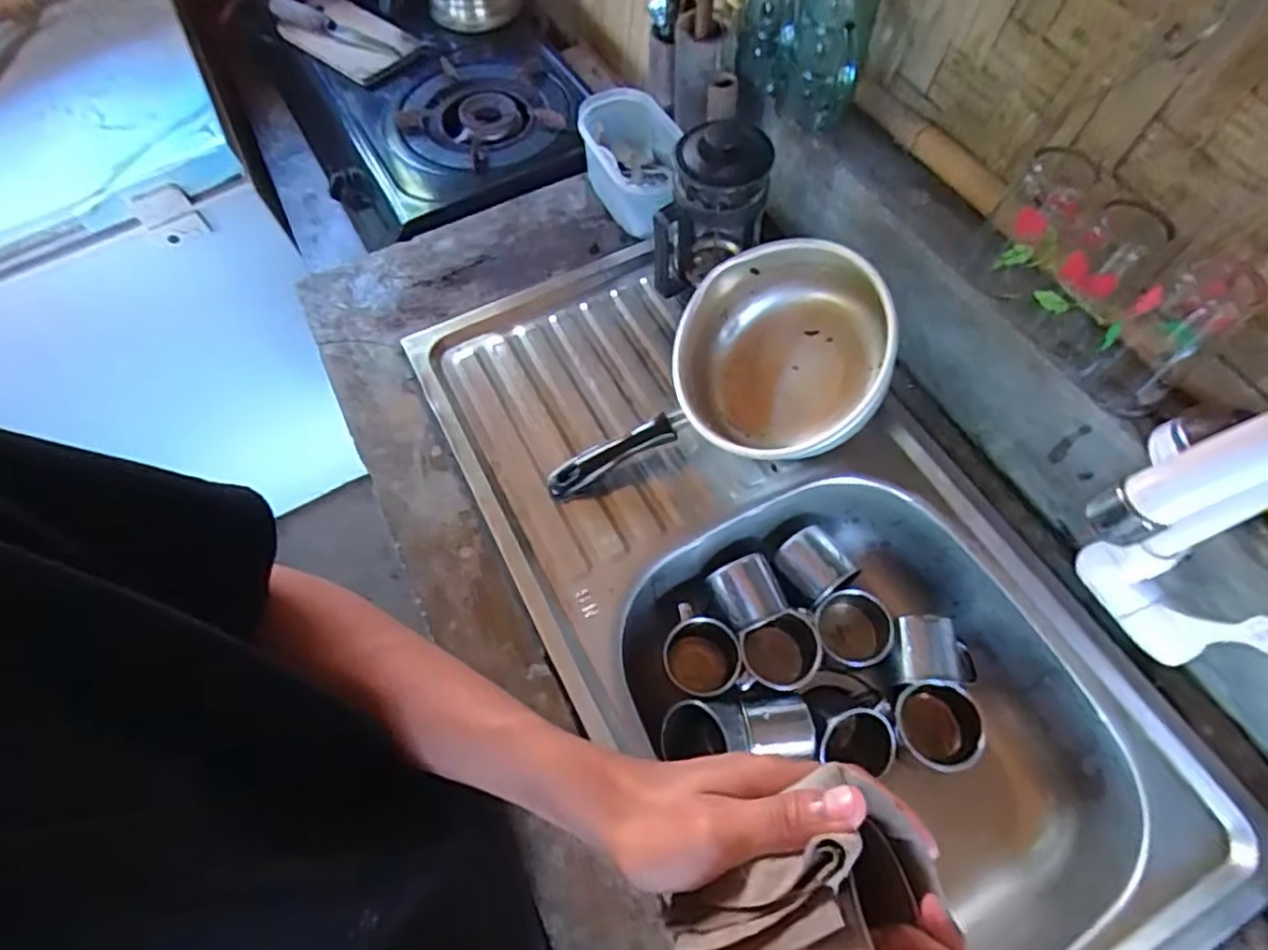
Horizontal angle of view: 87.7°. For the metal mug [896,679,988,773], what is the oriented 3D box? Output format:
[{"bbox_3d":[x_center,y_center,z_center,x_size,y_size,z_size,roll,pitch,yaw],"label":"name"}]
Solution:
[{"bbox_3d":[0.272,0.224,0.587,0.067,0.067,0.076,-19,57,15],"label":"metal mug"}]

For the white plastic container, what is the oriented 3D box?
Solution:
[{"bbox_3d":[-0.004,-0.353,0.752,0.101,0.098,0.154,-6,63,1],"label":"white plastic container"}]

